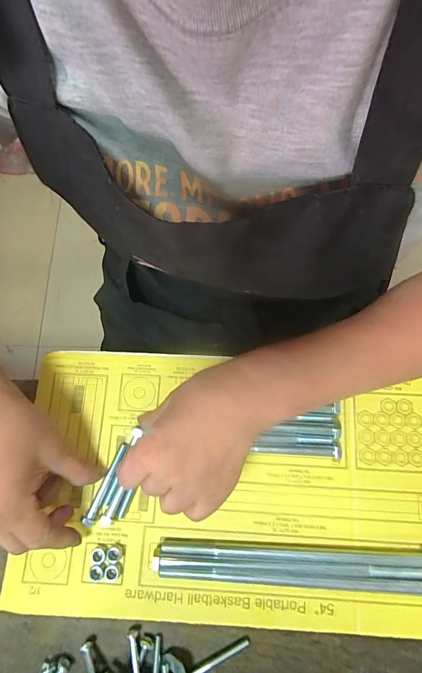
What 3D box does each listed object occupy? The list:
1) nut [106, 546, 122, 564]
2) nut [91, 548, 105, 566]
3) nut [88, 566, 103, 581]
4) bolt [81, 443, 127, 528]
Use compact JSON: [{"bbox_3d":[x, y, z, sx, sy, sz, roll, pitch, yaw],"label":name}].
[{"bbox_3d":[-0.080,0.181,0.279,0.012,0.006,0.012,-5,75,2],"label":"nut"},{"bbox_3d":[-0.093,0.182,0.278,0.012,0.007,0.012,-1,76,3],"label":"nut"},{"bbox_3d":[-0.094,0.193,0.275,0.013,0.006,0.010,-1,75,2],"label":"nut"},{"bbox_3d":[-0.092,0.127,0.292,0.009,0.007,0.068,20,69,7],"label":"bolt"}]

